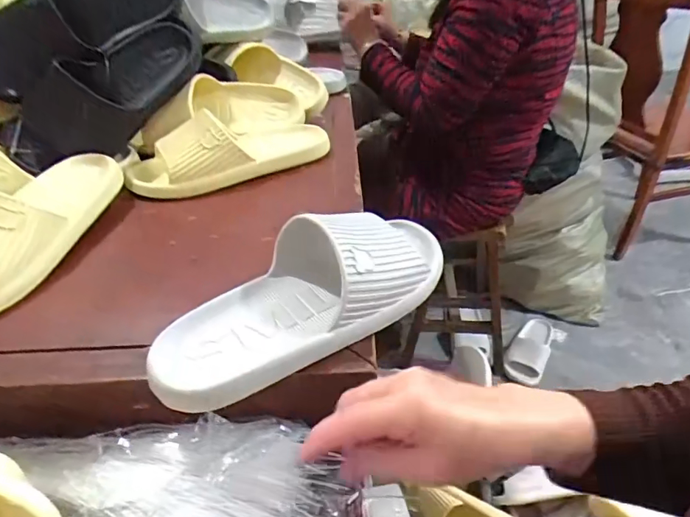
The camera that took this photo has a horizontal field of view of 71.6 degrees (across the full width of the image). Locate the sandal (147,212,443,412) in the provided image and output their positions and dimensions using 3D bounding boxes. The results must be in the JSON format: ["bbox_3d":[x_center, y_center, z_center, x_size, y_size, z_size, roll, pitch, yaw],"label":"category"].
[{"bbox_3d":[-0.029,0.016,0.385,0.265,0.067,0.108,-20,40,-22],"label":"sandal"}]

